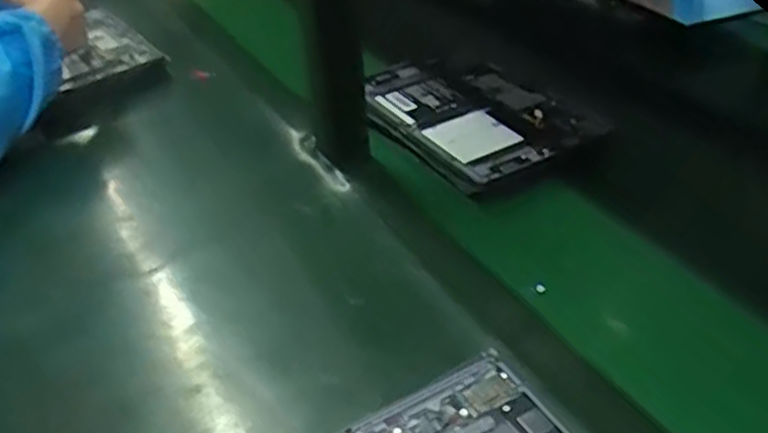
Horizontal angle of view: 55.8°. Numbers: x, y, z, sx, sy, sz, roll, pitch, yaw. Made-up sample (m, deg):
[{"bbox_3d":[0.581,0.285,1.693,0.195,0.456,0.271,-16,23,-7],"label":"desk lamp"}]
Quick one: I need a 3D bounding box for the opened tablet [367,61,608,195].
[{"bbox_3d":[0.080,-0.108,0.737,0.184,0.016,0.242,-20,39,-19],"label":"opened tablet"}]

